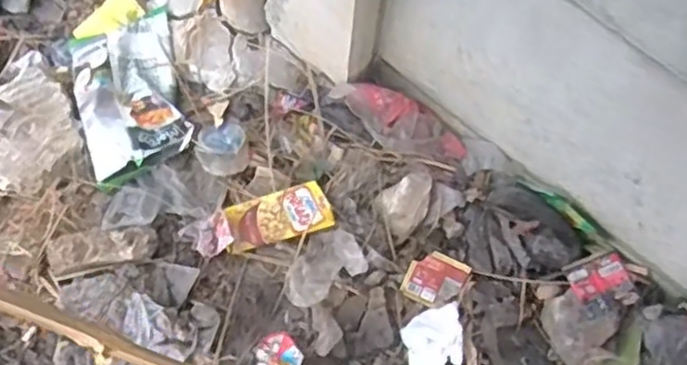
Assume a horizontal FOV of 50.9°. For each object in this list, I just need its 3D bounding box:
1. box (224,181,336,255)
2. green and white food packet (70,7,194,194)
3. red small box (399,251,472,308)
[{"bbox_3d":[-0.104,0.054,1.126,0.165,0.038,0.087,-17,74,-7],"label":"box"},{"bbox_3d":[-0.350,-0.154,1.173,0.171,0.054,0.300,-16,74,-6],"label":"green and white food packet"},{"bbox_3d":[0.141,0.150,1.113,0.088,0.016,0.079,26,74,6],"label":"red small box"}]

